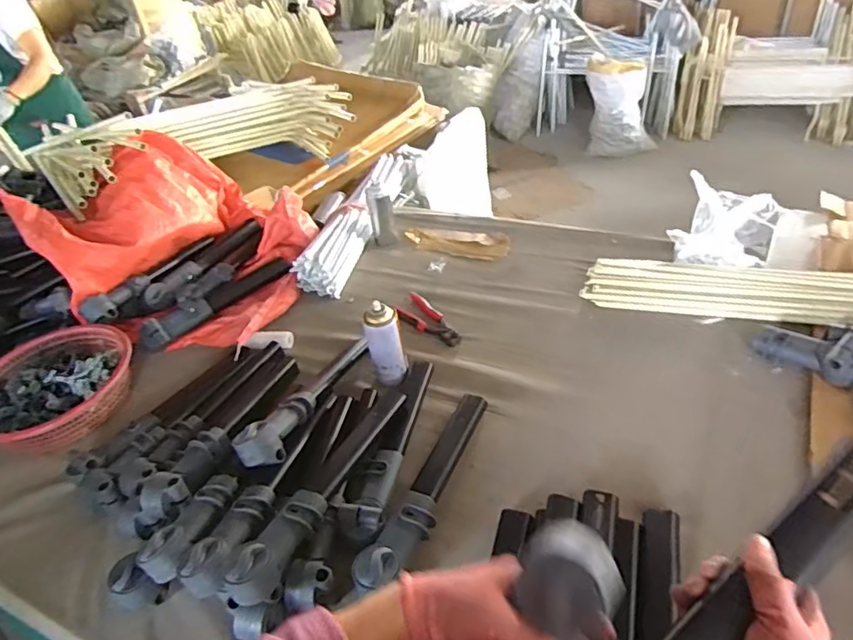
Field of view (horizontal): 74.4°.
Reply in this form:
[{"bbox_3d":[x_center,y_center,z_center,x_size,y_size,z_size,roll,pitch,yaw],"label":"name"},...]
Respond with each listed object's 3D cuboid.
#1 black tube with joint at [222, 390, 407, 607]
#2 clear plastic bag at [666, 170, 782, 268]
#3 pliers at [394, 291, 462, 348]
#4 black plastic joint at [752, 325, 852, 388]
[{"bbox_3d":[-0.149,0.228,0.859,0.069,0.061,0.419,14,39,19],"label":"black tube with joint"},{"bbox_3d":[0.628,-0.199,1.182,0.212,0.176,0.135,18,47,29],"label":"clear plastic bag"},{"bbox_3d":[0.000,0.000,1.219,0.082,0.018,0.194,-30,43,-23],"label":"pliers"},{"bbox_3d":[0.645,0.053,0.950,0.062,0.066,0.165,-29,32,-33],"label":"black plastic joint"}]

